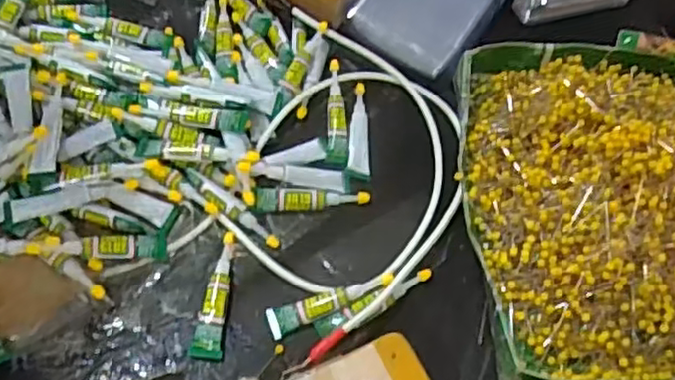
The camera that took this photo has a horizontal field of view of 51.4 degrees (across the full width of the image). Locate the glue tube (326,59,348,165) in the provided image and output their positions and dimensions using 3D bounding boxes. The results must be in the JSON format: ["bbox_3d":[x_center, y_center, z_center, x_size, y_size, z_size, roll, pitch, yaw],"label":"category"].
[{"bbox_3d":[0.000,-0.061,0.541,0.016,0.011,0.089,2,60,-2],"label":"glue tube"}]

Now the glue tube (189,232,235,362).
[{"bbox_3d":[-0.080,0.068,0.456,0.020,0.007,0.085,3,60,-1],"label":"glue tube"}]

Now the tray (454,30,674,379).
[{"bbox_3d":[0.200,-0.001,0.488,0.216,0.046,0.266,0,60,-4],"label":"tray"}]

